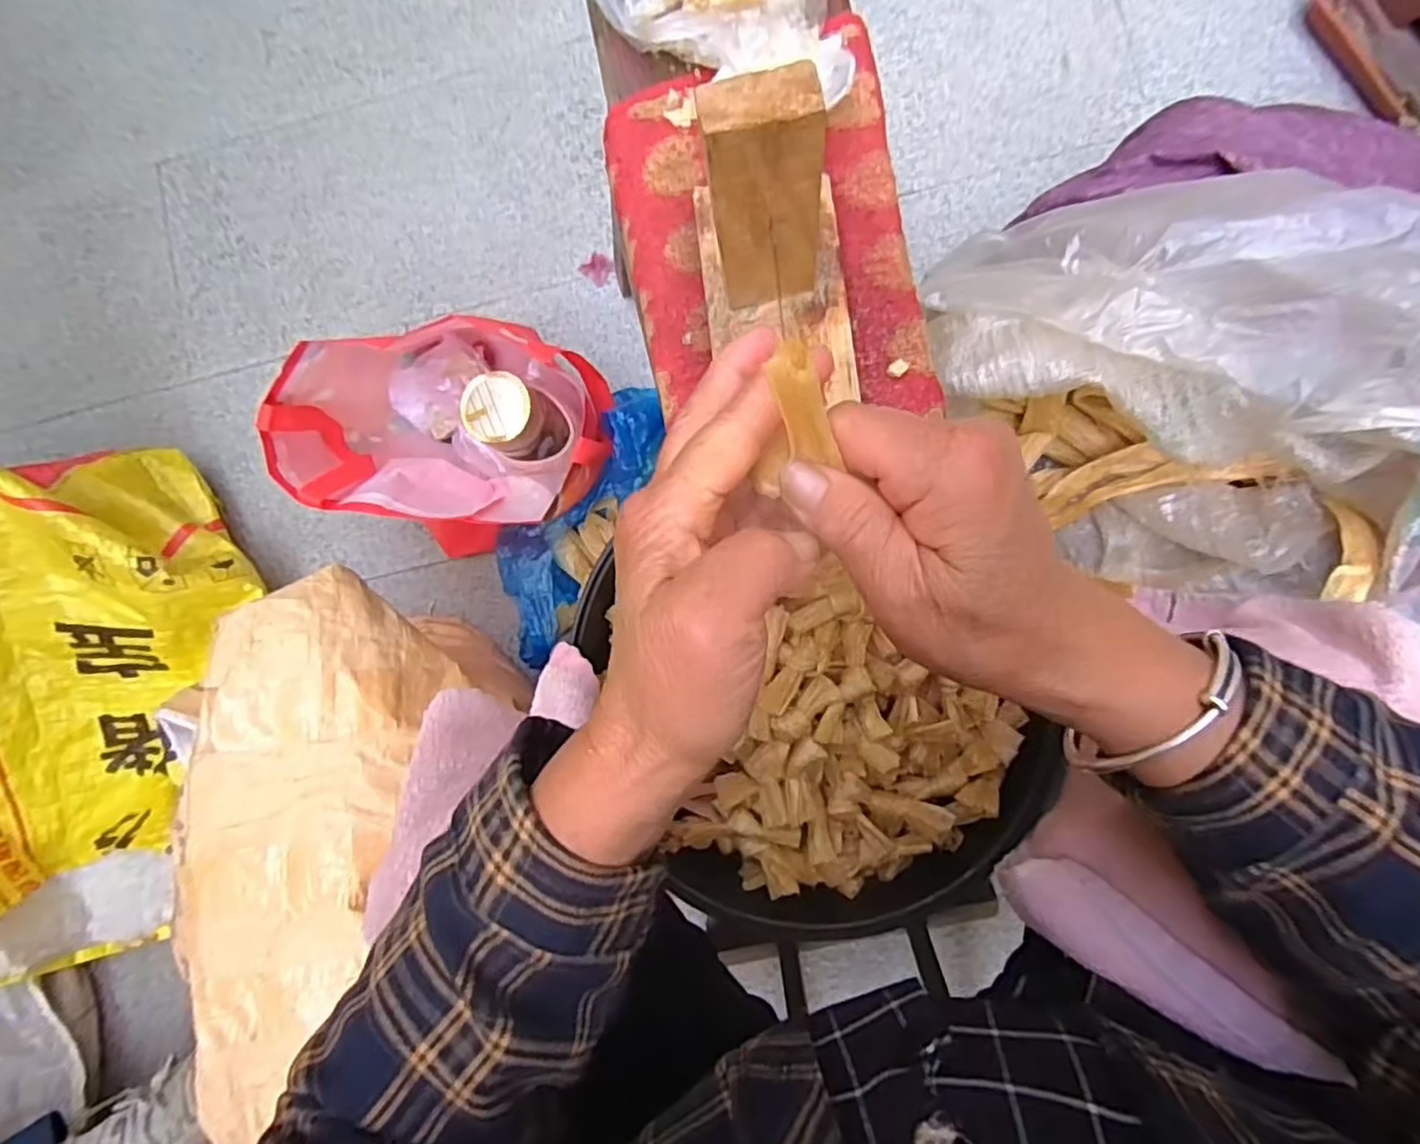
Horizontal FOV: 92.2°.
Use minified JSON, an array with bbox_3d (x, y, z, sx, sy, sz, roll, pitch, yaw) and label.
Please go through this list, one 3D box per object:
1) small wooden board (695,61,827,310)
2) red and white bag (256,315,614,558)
[{"bbox_3d":[0.024,-0.153,0.286,0.044,0.112,0.024,-9,86,5],"label":"small wooden board"},{"bbox_3d":[-0.277,-0.154,0.721,0.251,0.193,0.242,23,90,8],"label":"red and white bag"}]

